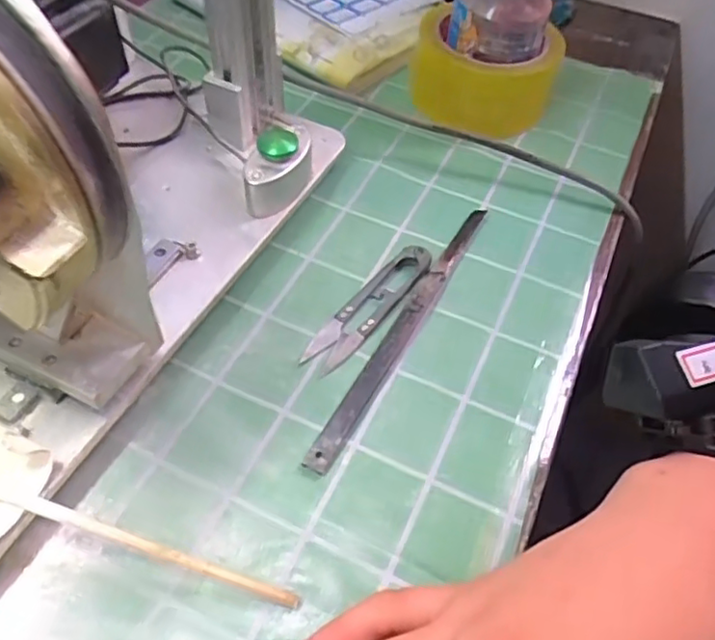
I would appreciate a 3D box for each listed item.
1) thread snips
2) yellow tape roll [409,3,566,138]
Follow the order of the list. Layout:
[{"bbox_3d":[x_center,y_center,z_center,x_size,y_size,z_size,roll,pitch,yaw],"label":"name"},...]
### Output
[{"bbox_3d":[0.007,-0.009,0.347,0.021,0.009,0.097,32,56,20],"label":"thread snips"},{"bbox_3d":[0.091,-0.181,0.464,0.098,0.053,0.098,2,51,-2],"label":"yellow tape roll"}]

